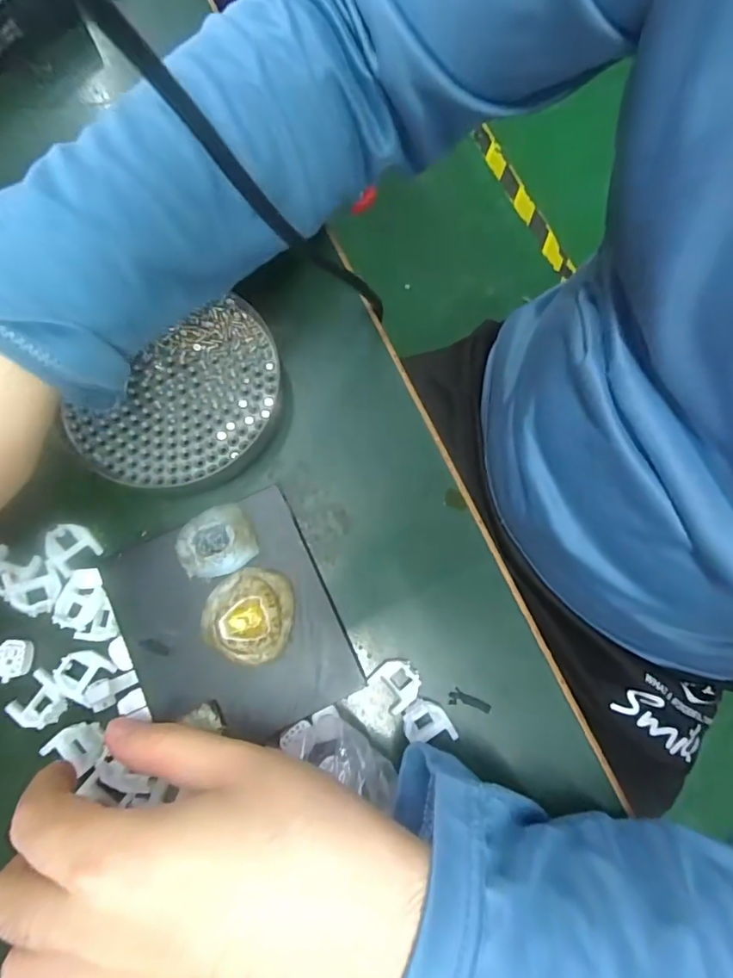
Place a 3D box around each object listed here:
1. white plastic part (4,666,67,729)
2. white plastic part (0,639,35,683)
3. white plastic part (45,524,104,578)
[{"bbox_3d":[-0.152,0.098,0.236,0.022,0.006,0.022,34,78,7],"label":"white plastic part"},{"bbox_3d":[-0.165,0.080,0.241,0.014,0.009,0.018,-8,77,-3],"label":"white plastic part"},{"bbox_3d":[-0.147,0.028,0.253,0.021,0.004,0.024,-41,81,-10],"label":"white plastic part"}]

